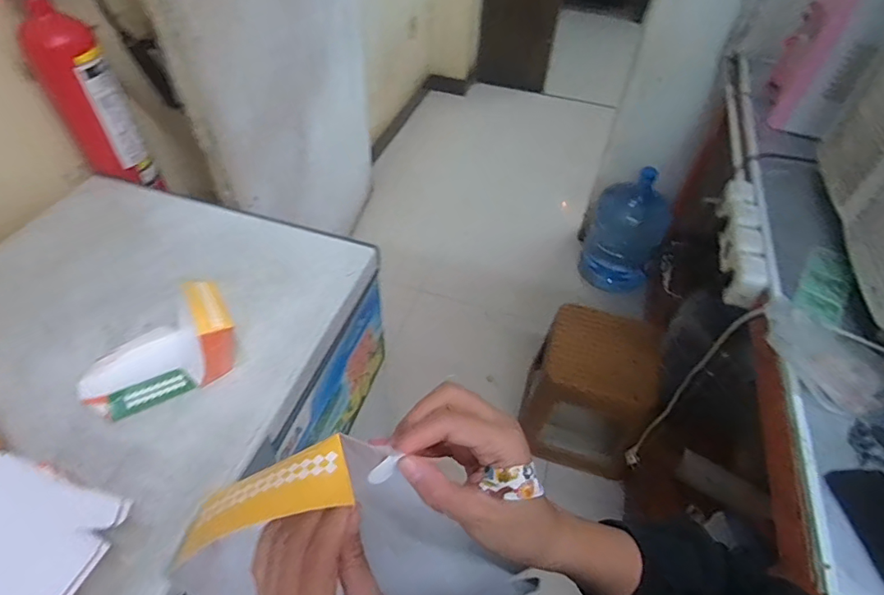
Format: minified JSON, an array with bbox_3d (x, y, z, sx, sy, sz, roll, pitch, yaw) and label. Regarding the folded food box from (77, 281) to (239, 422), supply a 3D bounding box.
[{"bbox_3d":[-0.387,0.058,0.667,0.201,0.106,0.133,-20,53,-19],"label":"folded food box"}]

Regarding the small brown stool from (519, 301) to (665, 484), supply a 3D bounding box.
[{"bbox_3d":[0.420,0.264,1.434,0.315,0.388,0.319,17,50,11],"label":"small brown stool"}]

